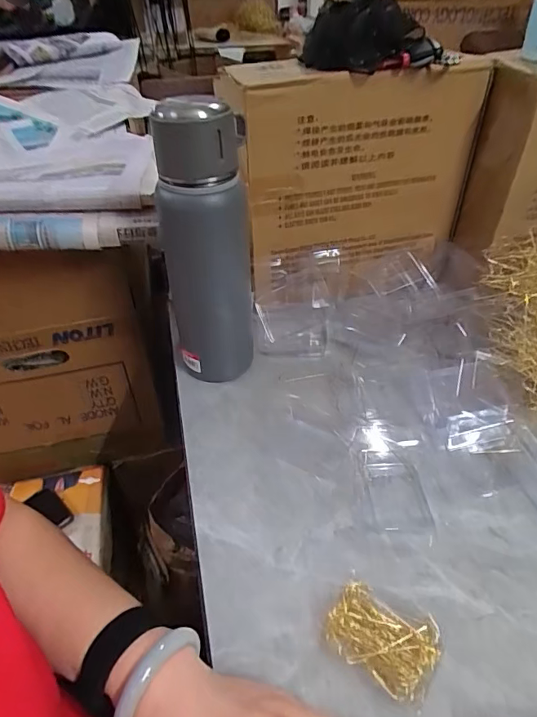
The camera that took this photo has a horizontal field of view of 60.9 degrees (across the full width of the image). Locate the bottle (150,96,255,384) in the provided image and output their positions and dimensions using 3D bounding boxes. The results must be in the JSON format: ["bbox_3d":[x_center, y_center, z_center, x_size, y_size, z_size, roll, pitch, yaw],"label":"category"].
[{"bbox_3d":[-0.060,-0.100,0.450,0.084,0.267,0.071,-4,43,-4],"label":"bottle"}]

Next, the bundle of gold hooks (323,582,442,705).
[{"bbox_3d":[0.077,0.192,0.315,0.068,0.022,0.052,27,49,26],"label":"bundle of gold hooks"}]

